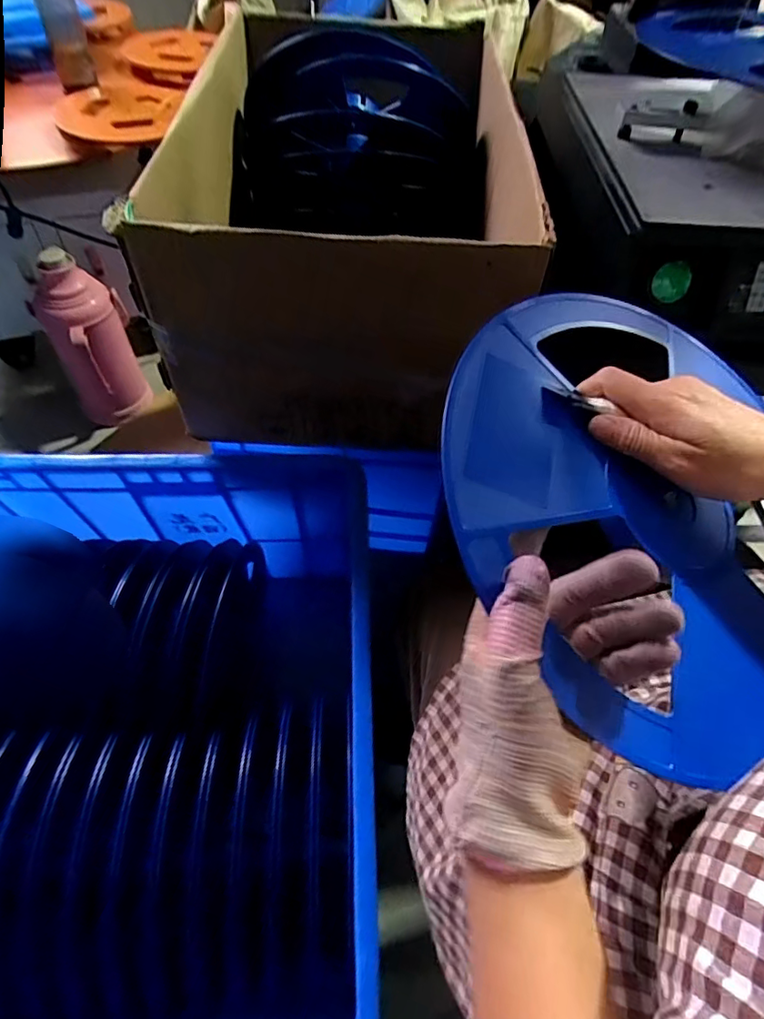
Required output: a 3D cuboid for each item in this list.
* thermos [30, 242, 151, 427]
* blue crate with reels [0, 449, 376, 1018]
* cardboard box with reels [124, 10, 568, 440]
[{"bbox_3d":[-0.641,-0.368,1.213,0.160,0.359,0.118,-17,58,-14],"label":"thermos"},{"bbox_3d":[-0.265,0.259,0.622,0.483,0.322,0.601,-2,56,-3],"label":"blue crate with reels"},{"bbox_3d":[-0.035,-0.386,0.717,0.388,0.259,0.591,1,55,-1],"label":"cardboard box with reels"}]

